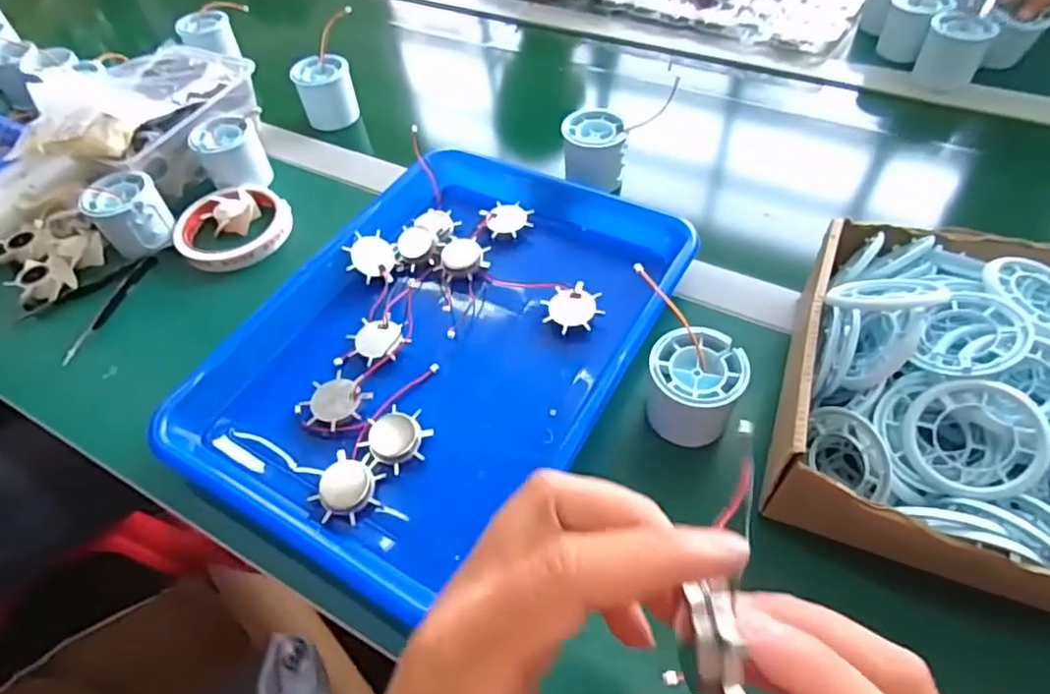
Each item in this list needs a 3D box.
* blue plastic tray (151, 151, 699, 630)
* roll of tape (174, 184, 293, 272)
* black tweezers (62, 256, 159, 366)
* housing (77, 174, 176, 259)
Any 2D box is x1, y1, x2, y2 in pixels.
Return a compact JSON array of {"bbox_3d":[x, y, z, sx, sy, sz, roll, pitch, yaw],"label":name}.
[{"bbox_3d":[-0.055,-0.012,0.432,0.248,0.035,0.335,27,58,22],"label":"blue plastic tray"},{"bbox_3d":[-0.249,-0.104,0.525,0.091,0.019,0.089,-2,52,2],"label":"roll of tape"},{"bbox_3d":[-0.328,-0.032,0.483,0.013,0.012,0.107,14,54,14],"label":"black tweezers"},{"bbox_3d":[-0.328,-0.110,0.512,0.053,0.044,0.055,-2,52,2],"label":"housing"}]

